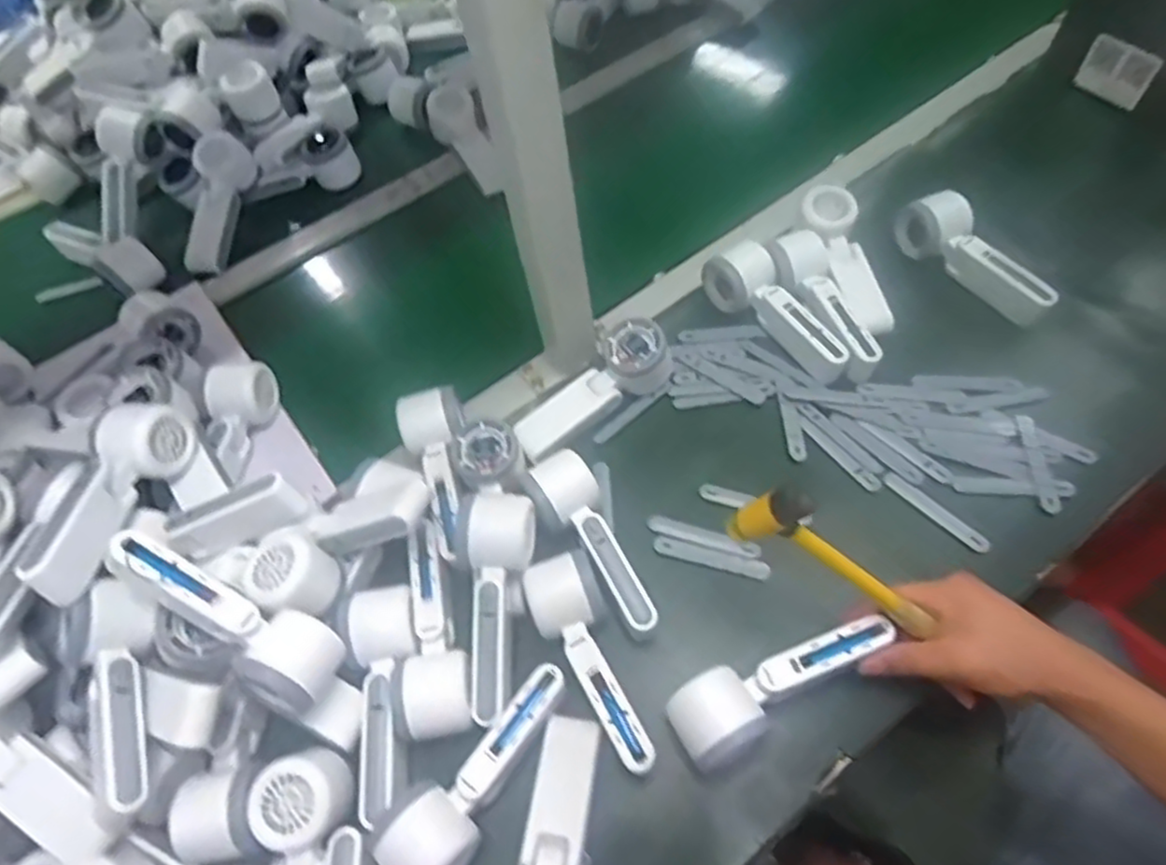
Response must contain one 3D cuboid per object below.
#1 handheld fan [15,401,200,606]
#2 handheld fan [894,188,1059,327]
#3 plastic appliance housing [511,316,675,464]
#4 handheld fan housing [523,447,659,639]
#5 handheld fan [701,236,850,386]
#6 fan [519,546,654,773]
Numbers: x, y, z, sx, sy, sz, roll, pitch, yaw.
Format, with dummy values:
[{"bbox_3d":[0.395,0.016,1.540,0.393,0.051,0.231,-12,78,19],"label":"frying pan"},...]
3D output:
[{"bbox_3d":[-0.360,0.044,0.529,0.062,0.055,0.161,10,60,12],"label":"handheld fan"},{"bbox_3d":[0.387,-0.173,0.702,0.053,0.048,0.165,-31,61,-12],"label":"handheld fan"},{"bbox_3d":[0.010,-0.038,0.665,0.167,0.053,0.058,-39,65,-3],"label":"plastic appliance housing"},{"bbox_3d":[0.012,0.084,0.578,0.055,0.045,0.146,-34,61,-15],"label":"handheld fan housing"},{"bbox_3d":[0.189,-0.119,0.687,0.055,0.050,0.165,-35,62,-15],"label":"handheld fan"},{"bbox_3d":[0.004,0.168,0.531,0.056,0.046,0.166,-21,59,-7],"label":"fan"}]

